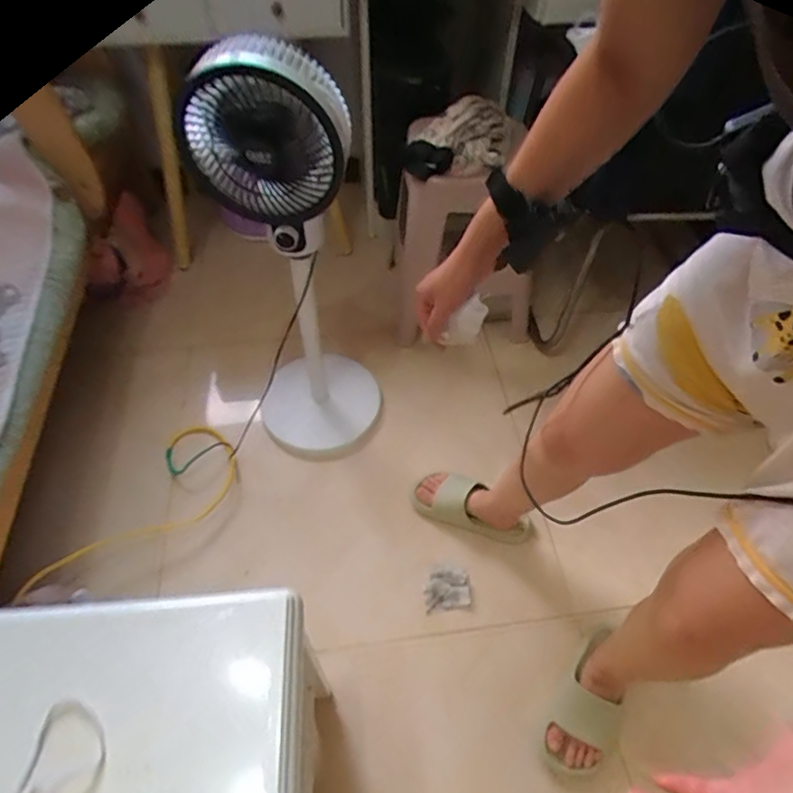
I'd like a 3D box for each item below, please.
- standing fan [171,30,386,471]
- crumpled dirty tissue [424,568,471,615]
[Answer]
[{"bbox_3d":[-0.176,-0.174,1.007,0.246,0.835,0.218,-5,54,-5],"label":"standing fan"},{"bbox_3d":[0.098,0.372,1.032,0.085,0.014,0.071,-6,54,-6],"label":"crumpled dirty tissue"}]

